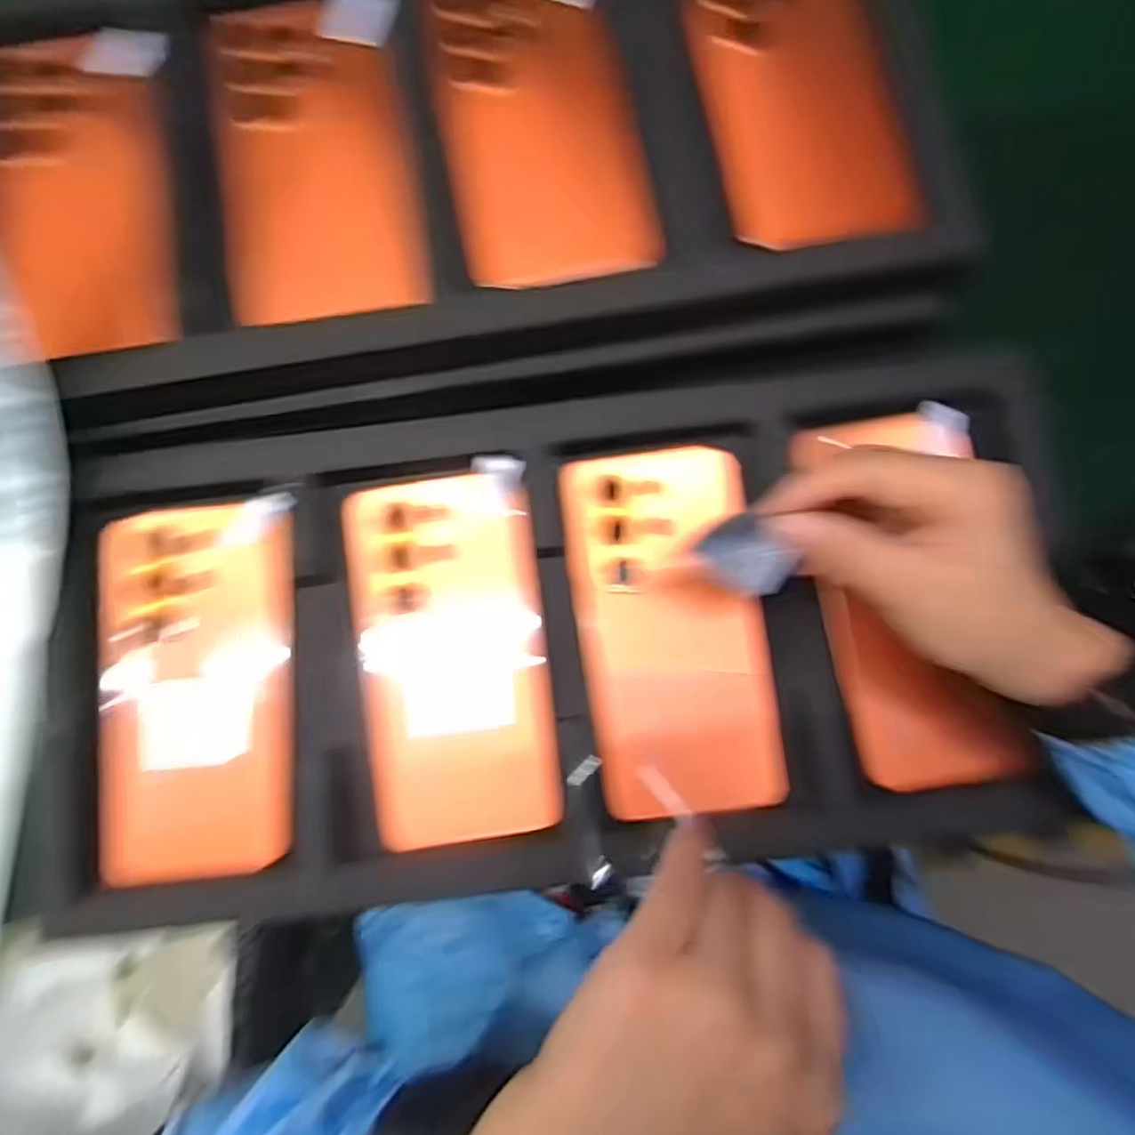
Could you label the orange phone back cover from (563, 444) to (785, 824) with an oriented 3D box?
[{"bbox_3d":[0.049,0.027,0.323,0.086,0.010,0.167,-7,79,0],"label":"orange phone back cover"}]

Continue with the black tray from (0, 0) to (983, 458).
[{"bbox_3d":[-0.057,-0.195,0.340,0.463,0.050,0.231,-10,79,0],"label":"black tray"}]

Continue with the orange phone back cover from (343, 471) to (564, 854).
[{"bbox_3d":[-0.054,0.040,0.324,0.086,0.008,0.168,-8,80,-2],"label":"orange phone back cover"}]

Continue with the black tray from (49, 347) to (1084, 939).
[{"bbox_3d":[-0.004,0.028,0.326,0.467,0.045,0.228,-5,80,-2],"label":"black tray"}]

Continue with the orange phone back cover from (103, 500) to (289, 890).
[{"bbox_3d":[-0.175,0.055,0.323,0.087,0.011,0.169,-4,80,1],"label":"orange phone back cover"}]

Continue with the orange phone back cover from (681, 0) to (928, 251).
[{"bbox_3d":[0.109,-0.234,0.327,0.088,0.011,0.172,-12,79,-1],"label":"orange phone back cover"}]

